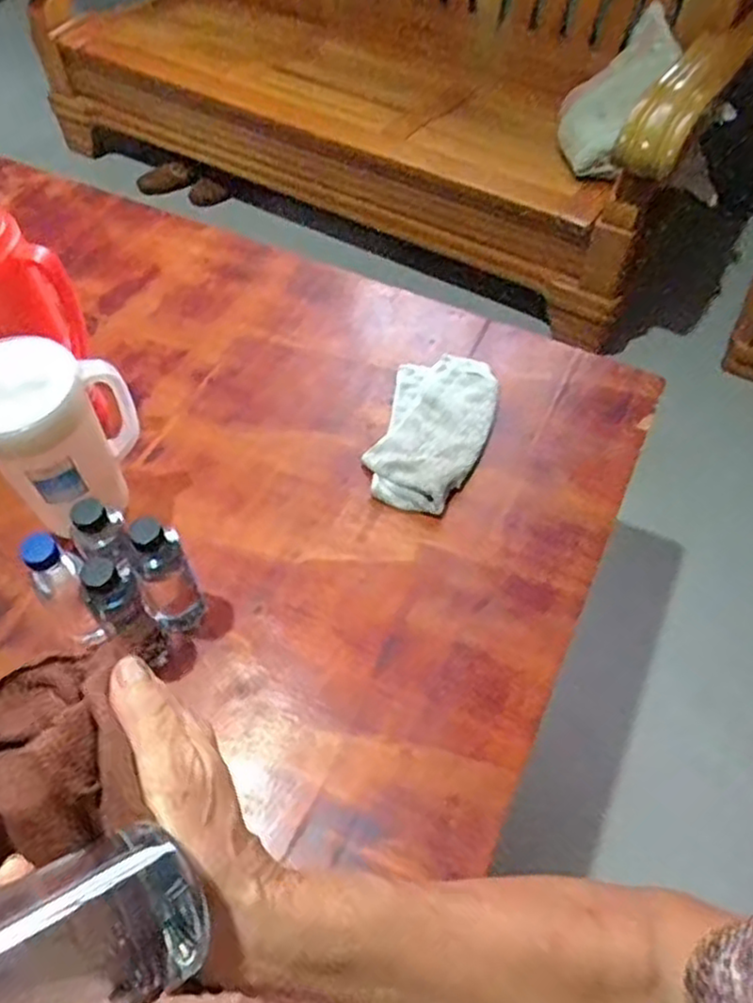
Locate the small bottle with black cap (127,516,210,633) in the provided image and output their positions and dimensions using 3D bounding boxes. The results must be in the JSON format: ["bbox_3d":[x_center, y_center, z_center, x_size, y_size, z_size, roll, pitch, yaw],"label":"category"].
[{"bbox_3d":[-0.214,0.085,0.752,0.056,0.175,0.053,0,58,1],"label":"small bottle with black cap"}]

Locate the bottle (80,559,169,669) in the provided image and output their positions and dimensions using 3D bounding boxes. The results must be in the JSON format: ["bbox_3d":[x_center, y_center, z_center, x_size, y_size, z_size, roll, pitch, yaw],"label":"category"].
[{"bbox_3d":[-0.251,0.118,0.735,0.047,0.165,0.051,1,58,2],"label":"bottle"}]

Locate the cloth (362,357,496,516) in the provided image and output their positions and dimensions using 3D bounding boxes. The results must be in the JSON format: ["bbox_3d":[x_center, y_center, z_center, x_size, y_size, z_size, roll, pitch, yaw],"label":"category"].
[{"bbox_3d":[0.074,-0.097,0.950,0.138,0.024,0.243,16,60,10],"label":"cloth"}]

